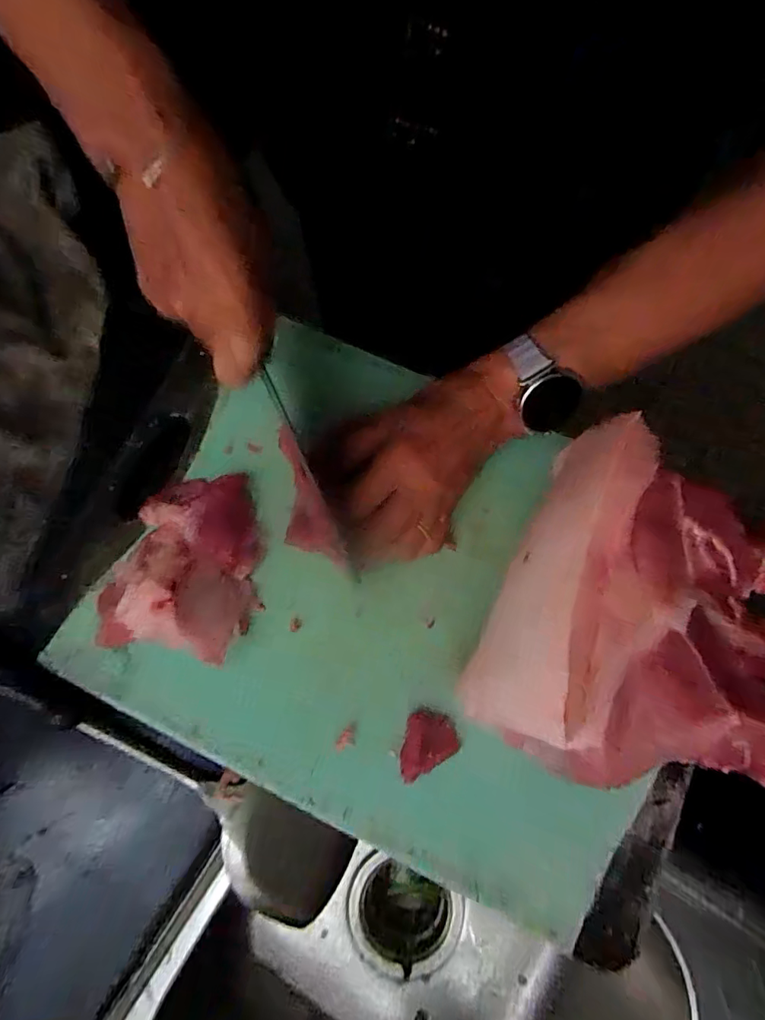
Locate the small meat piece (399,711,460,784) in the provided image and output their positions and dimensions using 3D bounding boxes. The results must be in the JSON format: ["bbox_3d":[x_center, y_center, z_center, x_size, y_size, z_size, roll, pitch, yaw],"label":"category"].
[{"bbox_3d":[0.025,0.144,0.310,0.041,0.015,0.031,-31,77,-5],"label":"small meat piece"}]

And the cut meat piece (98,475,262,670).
[{"bbox_3d":[-0.131,0.033,0.328,0.098,0.041,0.122,9,73,2],"label":"cut meat piece"}]

